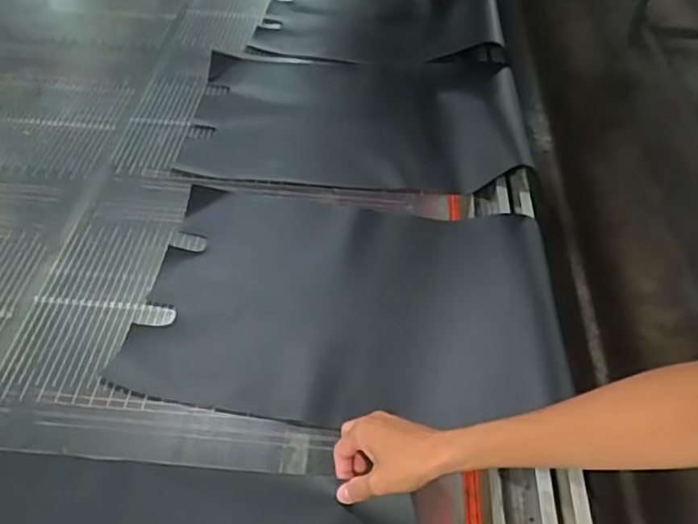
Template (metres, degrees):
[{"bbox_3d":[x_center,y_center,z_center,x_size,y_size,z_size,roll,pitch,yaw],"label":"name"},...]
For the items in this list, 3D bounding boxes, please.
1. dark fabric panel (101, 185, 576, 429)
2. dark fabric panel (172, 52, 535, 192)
[{"bbox_3d":[0.005,0.045,0.777,0.506,0.054,0.332,5,49,3],"label":"dark fabric panel"},{"bbox_3d":[0.021,-0.227,1.046,0.537,0.094,0.338,2,48,0],"label":"dark fabric panel"}]

